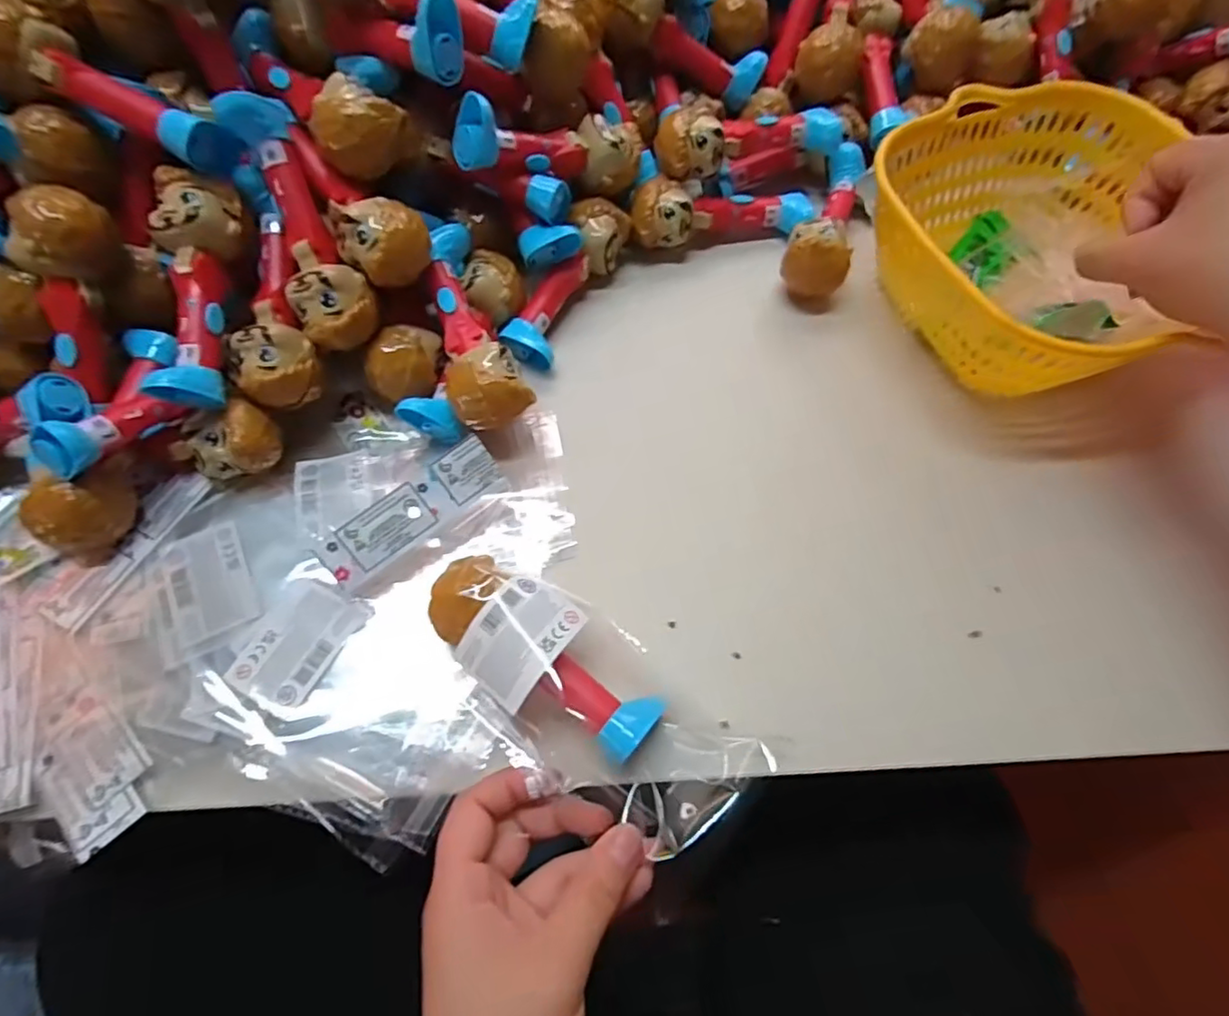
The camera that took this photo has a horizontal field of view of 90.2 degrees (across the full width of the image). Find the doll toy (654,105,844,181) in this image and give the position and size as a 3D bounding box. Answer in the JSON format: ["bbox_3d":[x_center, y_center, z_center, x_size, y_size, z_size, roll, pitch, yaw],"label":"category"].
[{"bbox_3d":[0.091,-0.254,0.413,0.125,0.035,0.035,-18,66,-9],"label":"doll toy"}]

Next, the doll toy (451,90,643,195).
[{"bbox_3d":[-0.037,-0.216,0.370,0.122,0.045,0.033,-14,63,-33],"label":"doll toy"}]

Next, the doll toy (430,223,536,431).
[{"bbox_3d":[-0.086,-0.102,0.359,0.042,0.043,0.127,-20,66,-10],"label":"doll toy"}]

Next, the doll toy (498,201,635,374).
[{"bbox_3d":[-0.029,-0.148,0.392,0.031,0.039,0.119,25,67,11],"label":"doll toy"}]

